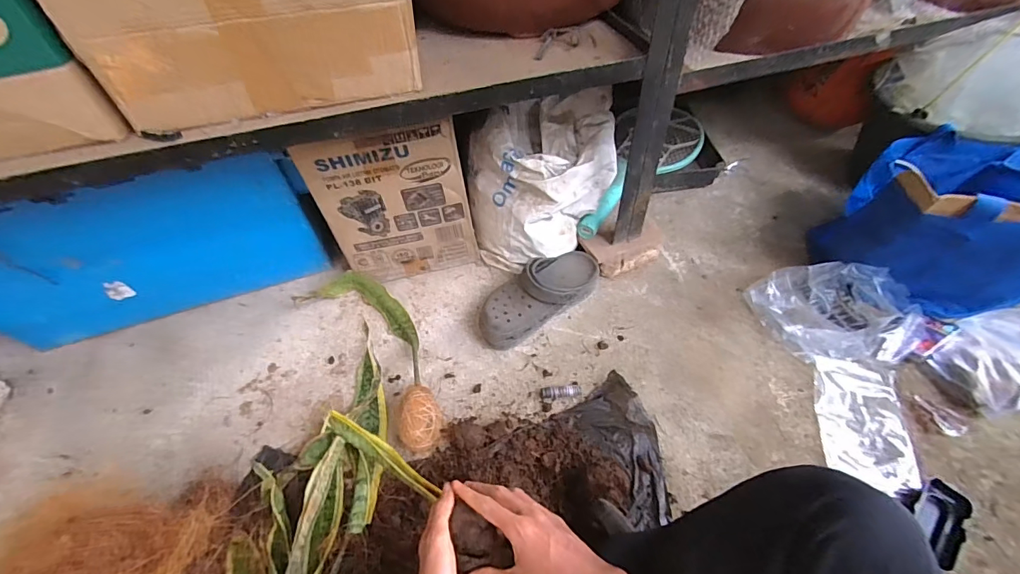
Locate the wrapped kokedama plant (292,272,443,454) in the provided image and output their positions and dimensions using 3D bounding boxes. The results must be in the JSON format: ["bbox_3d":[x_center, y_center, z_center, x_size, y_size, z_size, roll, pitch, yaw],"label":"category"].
[{"bbox_3d":[-0.209,0.093,0.736,0.135,0.063,0.381,-38,60,-21],"label":"wrapped kokedama plant"}]

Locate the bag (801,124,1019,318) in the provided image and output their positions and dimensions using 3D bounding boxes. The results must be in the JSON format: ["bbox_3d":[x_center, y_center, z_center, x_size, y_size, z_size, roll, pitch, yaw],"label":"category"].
[{"bbox_3d":[0.677,-0.105,0.668,0.244,0.205,0.273,-27,55,-17],"label":"bag"}]

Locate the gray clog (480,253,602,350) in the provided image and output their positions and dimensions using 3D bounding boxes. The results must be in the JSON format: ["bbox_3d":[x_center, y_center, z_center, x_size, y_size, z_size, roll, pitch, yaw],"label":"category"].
[{"bbox_3d":[0.052,0.011,0.759,0.236,0.083,0.096,-33,58,-18],"label":"gray clog"}]

